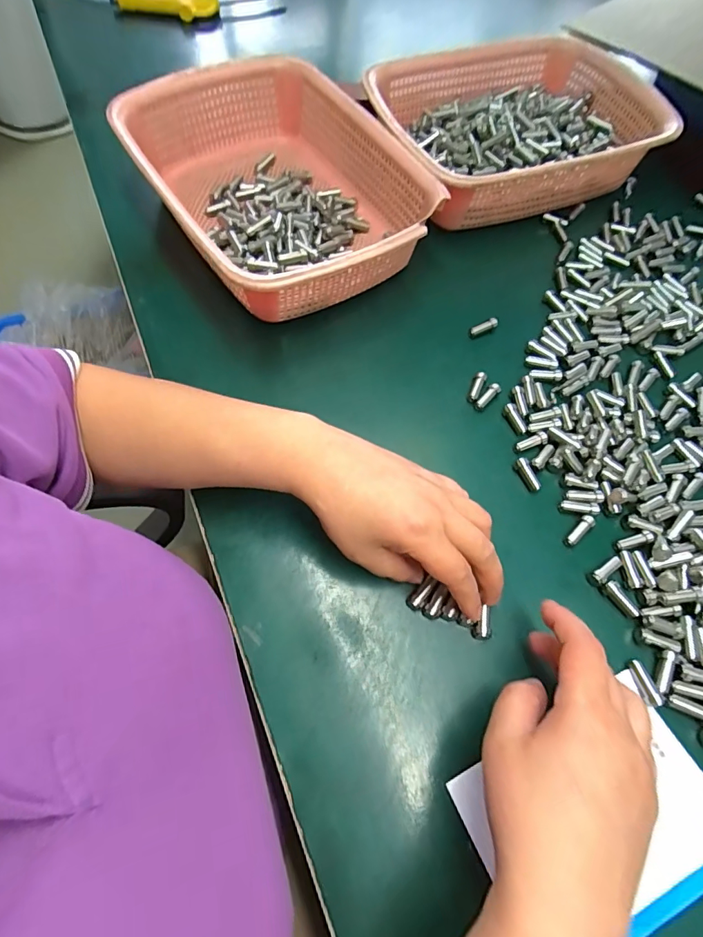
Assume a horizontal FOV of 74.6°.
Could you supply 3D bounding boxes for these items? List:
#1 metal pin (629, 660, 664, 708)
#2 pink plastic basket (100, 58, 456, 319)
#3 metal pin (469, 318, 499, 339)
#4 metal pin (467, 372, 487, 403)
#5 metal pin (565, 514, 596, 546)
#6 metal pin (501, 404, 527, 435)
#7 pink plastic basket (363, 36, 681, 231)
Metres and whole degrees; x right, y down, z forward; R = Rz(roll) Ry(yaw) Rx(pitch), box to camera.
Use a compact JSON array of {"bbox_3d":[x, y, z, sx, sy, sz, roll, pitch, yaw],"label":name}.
[{"bbox_3d":[0.185,0.136,0.291,0.009,0.009,0.027,-15,66,-9],"label":"metal pin"},{"bbox_3d":[-0.065,-0.262,0.436,0.211,0.075,0.286,-30,69,-15],"label":"pink plastic basket"},{"bbox_3d":[0.119,-0.128,0.417,0.029,0.006,0.009,-26,68,-13],"label":"metal pin"},{"bbox_3d":[0.106,-0.069,0.387,0.008,0.007,0.029,23,66,8],"label":"metal pin"},{"bbox_3d":[0.167,0.046,0.337,0.009,0.009,0.026,41,70,16],"label":"metal pin"},{"bbox_3d":[0.133,-0.040,0.377,0.010,0.006,0.027,-24,80,-13],"label":"metal pin"},{"bbox_3d":[0.167,-0.357,0.491,0.281,0.072,0.200,-21,67,-12],"label":"pink plastic basket"}]

